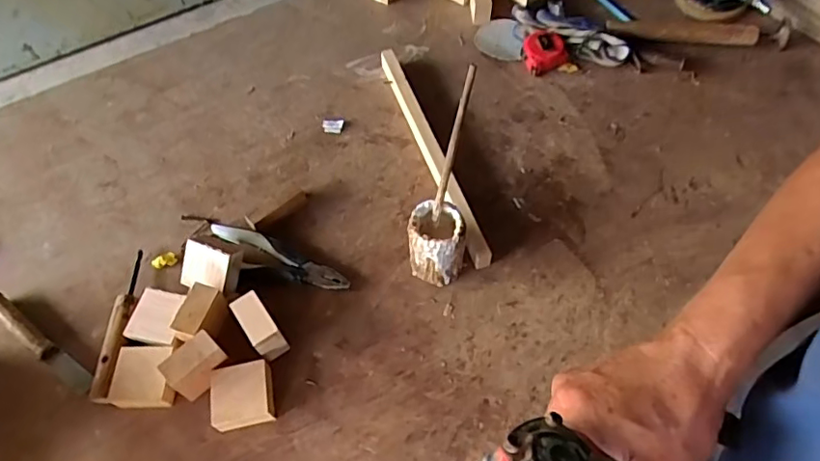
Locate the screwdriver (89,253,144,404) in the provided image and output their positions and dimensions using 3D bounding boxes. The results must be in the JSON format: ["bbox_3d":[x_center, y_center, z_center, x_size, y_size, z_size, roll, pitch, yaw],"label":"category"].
[{"bbox_3d":[-0.339,0.107,0.662,0.028,0.023,0.188,2,60,2],"label":"screwdriver"}]

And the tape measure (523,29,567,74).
[{"bbox_3d":[0.204,-0.275,0.855,0.063,0.033,0.059,0,60,1],"label":"tape measure"}]

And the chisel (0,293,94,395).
[{"bbox_3d":[-0.435,0.131,0.655,0.178,0.024,0.022,32,65,18],"label":"chisel"}]

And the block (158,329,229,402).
[{"bbox_3d":[-0.229,0.141,0.594,0.034,0.035,0.059,37,67,20],"label":"block"}]

